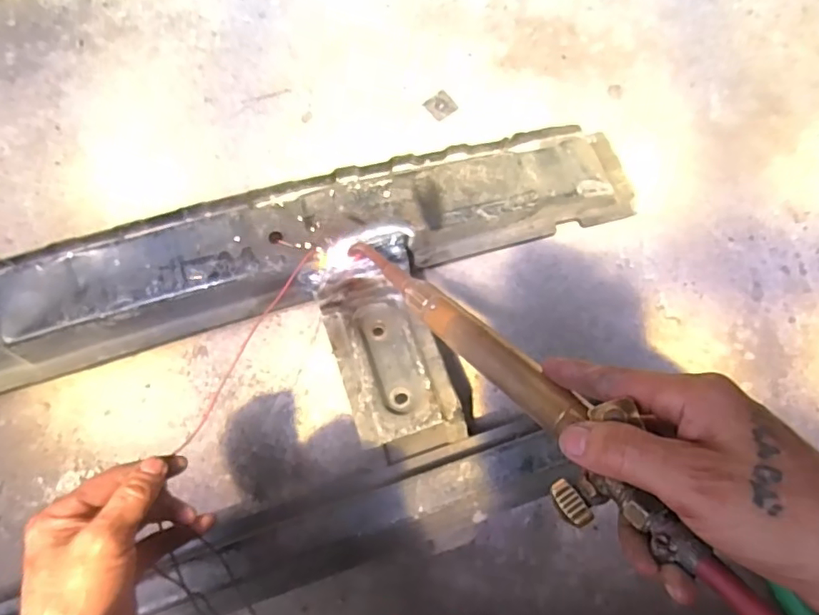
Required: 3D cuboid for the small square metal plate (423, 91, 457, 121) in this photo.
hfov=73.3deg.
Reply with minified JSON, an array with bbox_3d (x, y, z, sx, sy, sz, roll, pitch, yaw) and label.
[{"bbox_3d":[0.040,-0.253,0.688,0.034,0.004,0.030,-41,78,-12],"label":"small square metal plate"}]

